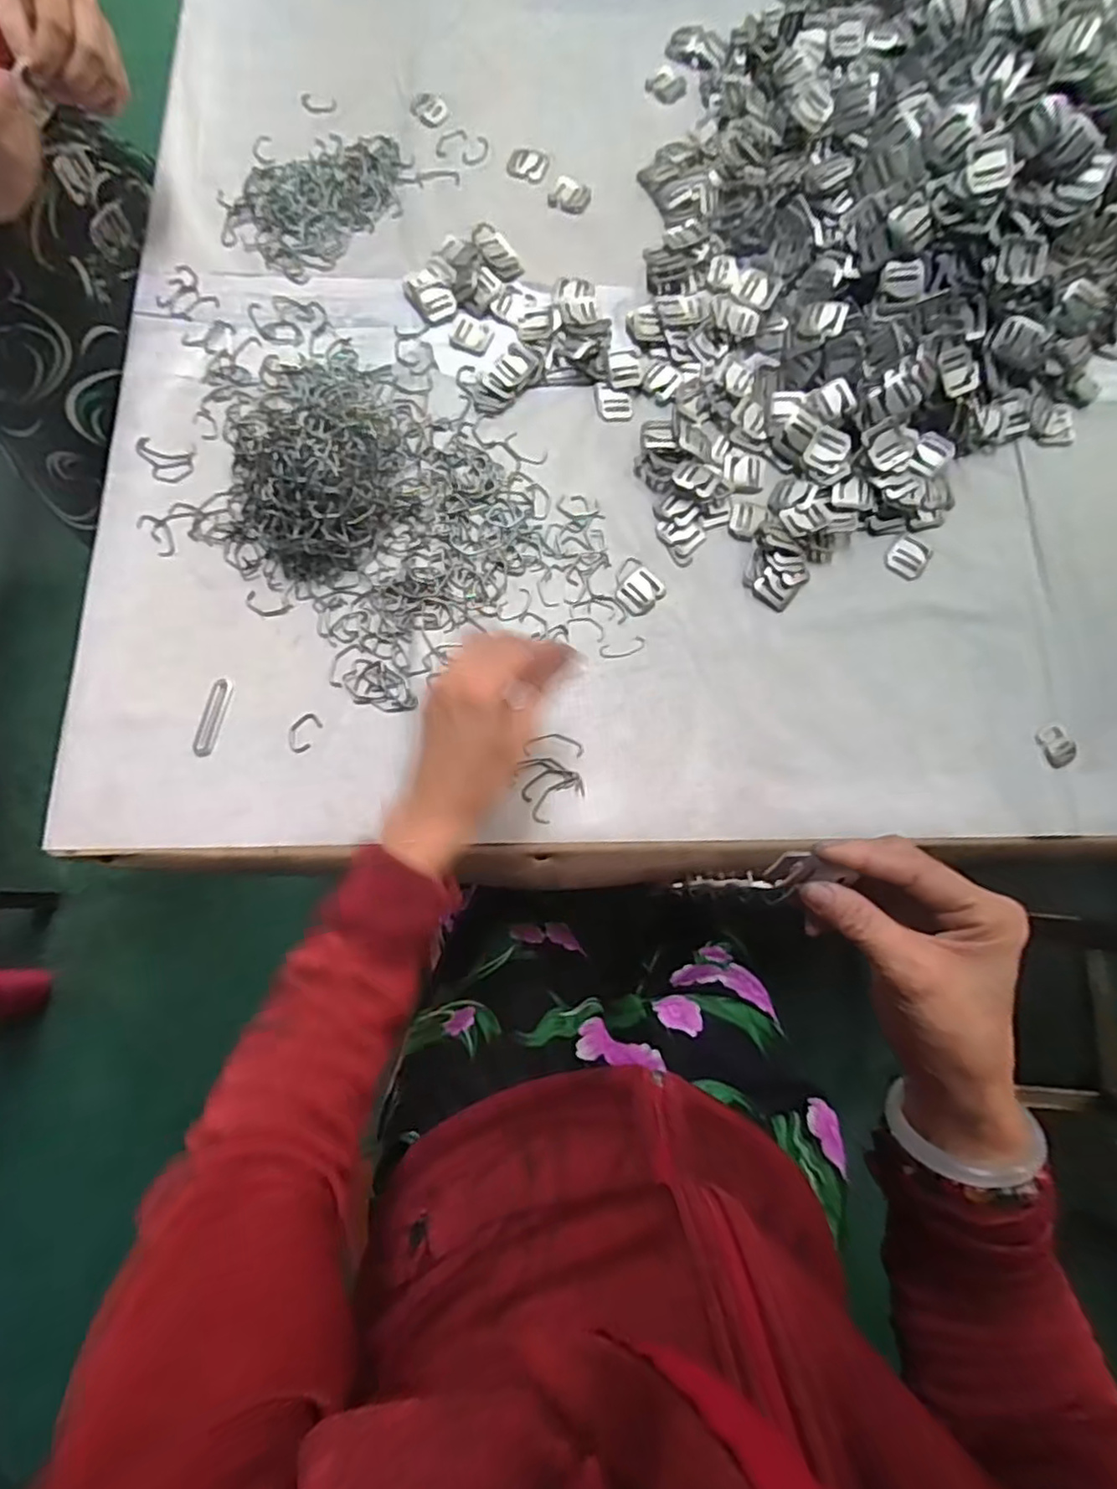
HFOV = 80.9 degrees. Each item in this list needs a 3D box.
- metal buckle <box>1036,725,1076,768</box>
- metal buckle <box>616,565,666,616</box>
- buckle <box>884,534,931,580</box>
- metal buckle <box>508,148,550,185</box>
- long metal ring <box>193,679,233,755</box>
[{"bbox_3d":[0.366,0.001,0.482,0.020,0.007,0.031,-23,78,-6],"label":"metal buckle"},{"bbox_3d":[0.064,-0.119,0.513,0.036,0.004,0.031,-42,81,-10],"label":"metal buckle"},{"bbox_3d":[0.278,-0.149,0.518,0.028,0.004,0.036,37,79,7],"label":"buckle"},{"bbox_3d":[-0.028,-0.536,0.606,0.039,0.004,0.033,22,78,4],"label":"metal buckle"},{"bbox_3d":[-0.257,-0.021,0.486,0.016,0.004,0.059,12,77,2],"label":"long metal ring"}]

